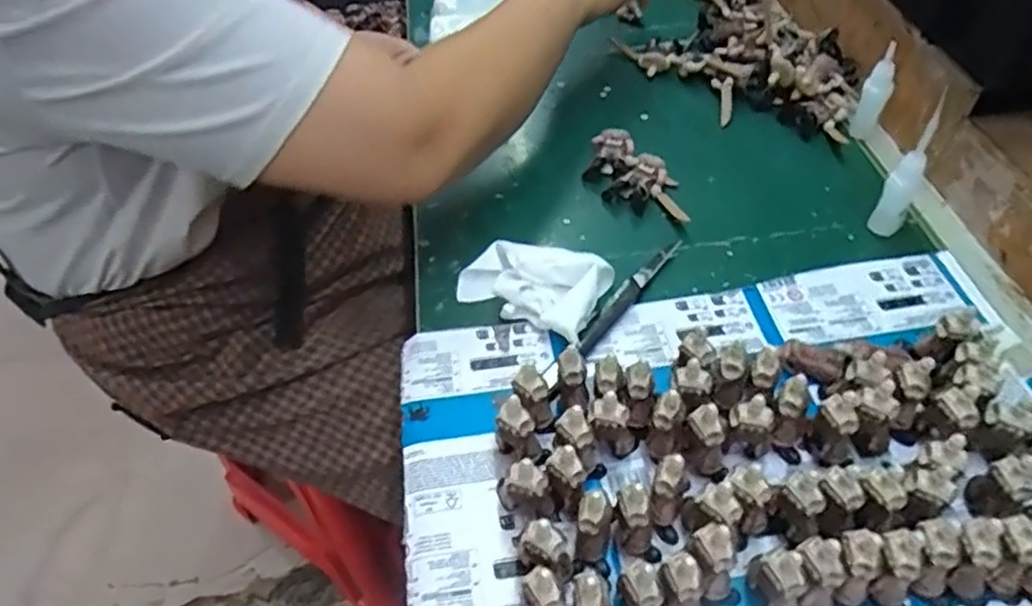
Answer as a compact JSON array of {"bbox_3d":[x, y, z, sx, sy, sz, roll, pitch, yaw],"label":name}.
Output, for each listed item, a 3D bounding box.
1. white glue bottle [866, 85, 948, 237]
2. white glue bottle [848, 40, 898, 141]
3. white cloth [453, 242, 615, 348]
[{"bbox_3d":[0.289,-0.096,0.494,0.022,0.105,0.028,28,56,25],"label":"white glue bottle"},{"bbox_3d":[0.313,-0.181,0.587,0.022,0.081,0.024,19,53,19],"label":"white glue bottle"},{"bbox_3d":[0.011,-0.018,0.497,0.107,0.033,0.065,23,54,22],"label":"white cloth"}]

